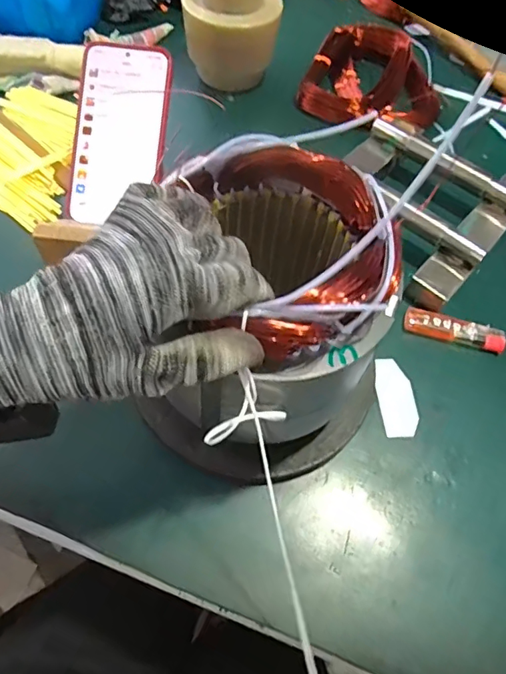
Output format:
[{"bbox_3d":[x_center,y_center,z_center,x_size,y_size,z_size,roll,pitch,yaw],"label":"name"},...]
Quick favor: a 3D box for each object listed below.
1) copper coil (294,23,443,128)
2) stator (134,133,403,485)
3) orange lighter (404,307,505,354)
[{"bbox_3d":[0.149,-0.316,0.620,0.177,0.059,0.146,33,62,15],"label":"copper coil"},{"bbox_3d":[0.018,-0.008,0.317,0.148,0.196,0.146,20,59,8],"label":"stator"},{"bbox_3d":[0.179,-0.006,0.440,0.086,0.013,0.022,17,59,6],"label":"orange lighter"}]

